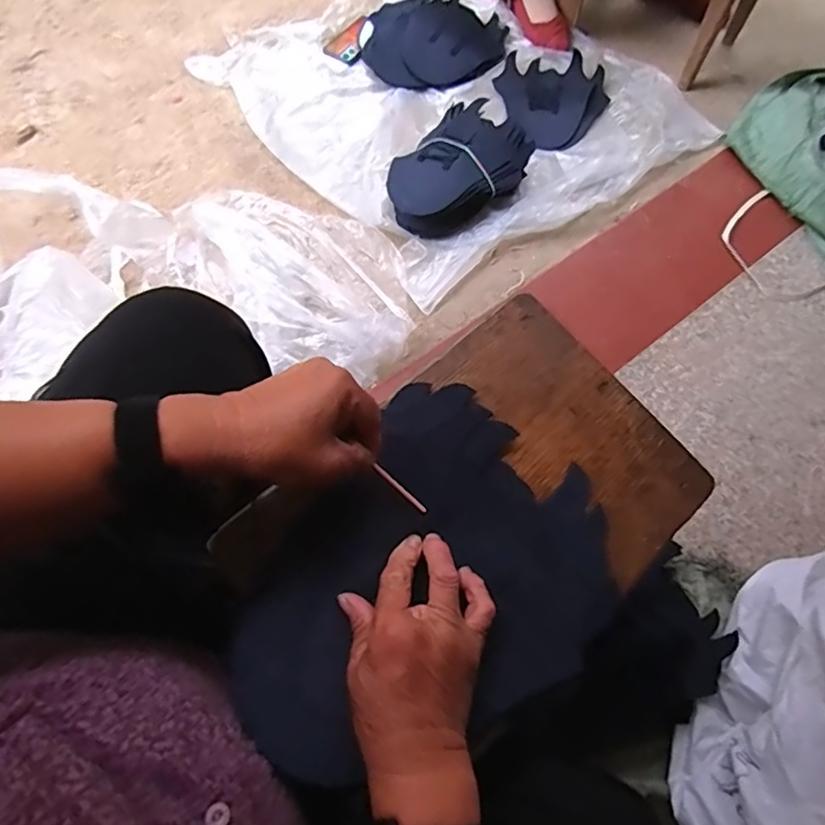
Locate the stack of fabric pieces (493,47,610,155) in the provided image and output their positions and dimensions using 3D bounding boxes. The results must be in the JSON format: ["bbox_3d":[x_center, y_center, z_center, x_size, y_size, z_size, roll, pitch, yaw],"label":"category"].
[{"bbox_3d":[0.300,-0.676,1.201,0.233,0.019,0.247,-31,77,-14],"label":"stack of fabric pieces"}]

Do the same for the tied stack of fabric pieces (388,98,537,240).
[{"bbox_3d":[0.073,-0.448,1.047,0.198,0.087,0.263,44,73,9],"label":"tied stack of fabric pieces"}]

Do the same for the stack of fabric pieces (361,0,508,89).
[{"bbox_3d":[0.052,-0.812,1.225,0.284,0.031,0.277,12,71,-2],"label":"stack of fabric pieces"}]

